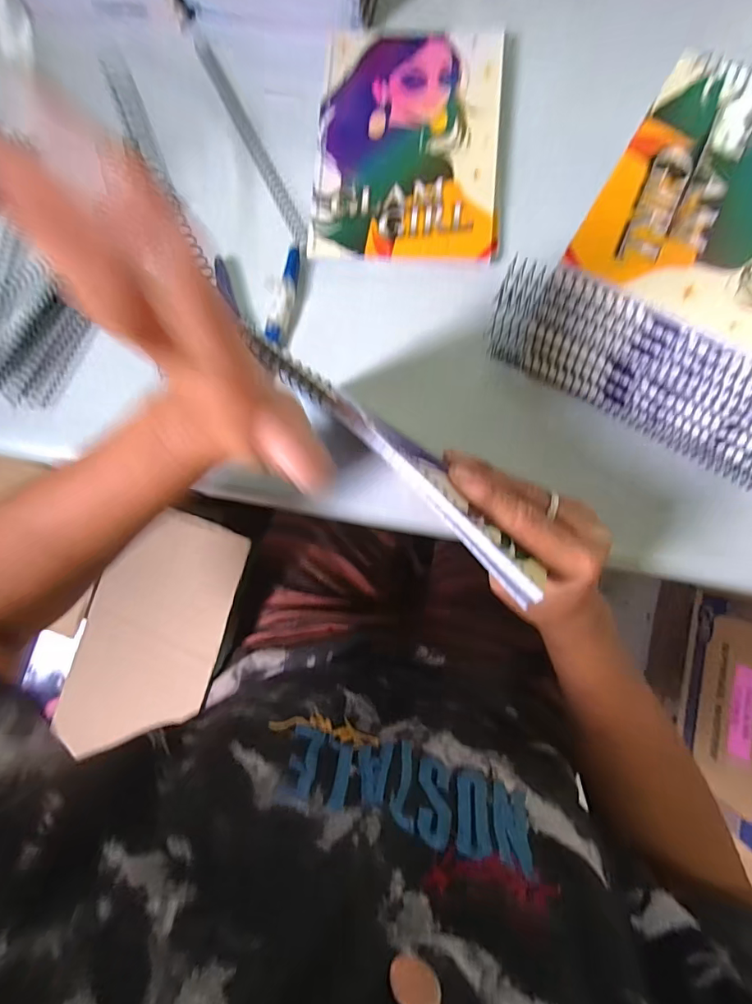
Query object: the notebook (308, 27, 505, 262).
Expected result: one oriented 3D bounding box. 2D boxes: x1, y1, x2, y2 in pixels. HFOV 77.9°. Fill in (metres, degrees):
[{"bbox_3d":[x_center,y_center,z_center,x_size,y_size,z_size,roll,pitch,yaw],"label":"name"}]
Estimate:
[{"bbox_3d":[0.026,-0.291,0.376,0.147,0.011,0.197,3,84,5],"label":"notebook"}]

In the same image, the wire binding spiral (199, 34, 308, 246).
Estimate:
[{"bbox_3d":[-0.104,-0.307,0.395,0.015,0.007,0.214,-26,82,2],"label":"wire binding spiral"}]

